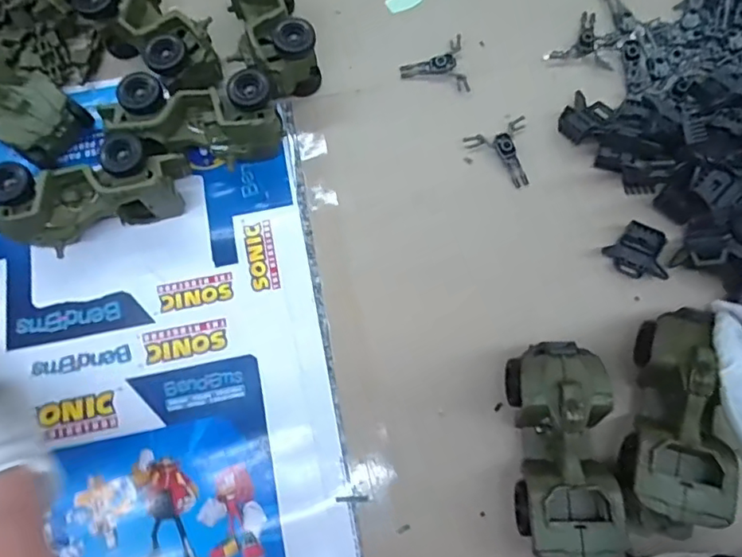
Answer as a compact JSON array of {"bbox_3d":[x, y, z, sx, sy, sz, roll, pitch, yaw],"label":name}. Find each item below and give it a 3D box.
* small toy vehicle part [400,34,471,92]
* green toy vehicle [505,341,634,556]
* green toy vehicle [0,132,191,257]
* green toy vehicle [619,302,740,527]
[{"bbox_3d":[0.074,-0.251,0.645,0.075,0.011,0.071,-6,75,-1],"label":"small toy vehicle part"},{"bbox_3d":[0.174,0.155,0.499,0.085,0.076,0.190,-1,75,1],"label":"green toy vehicle"},{"bbox_3d":[-0.279,-0.084,0.570,0.184,0.078,0.082,-15,75,-3],"label":"green toy vehicle"},{"bbox_3d":[0.268,0.118,0.491,0.084,0.070,0.179,5,73,2],"label":"green toy vehicle"}]

